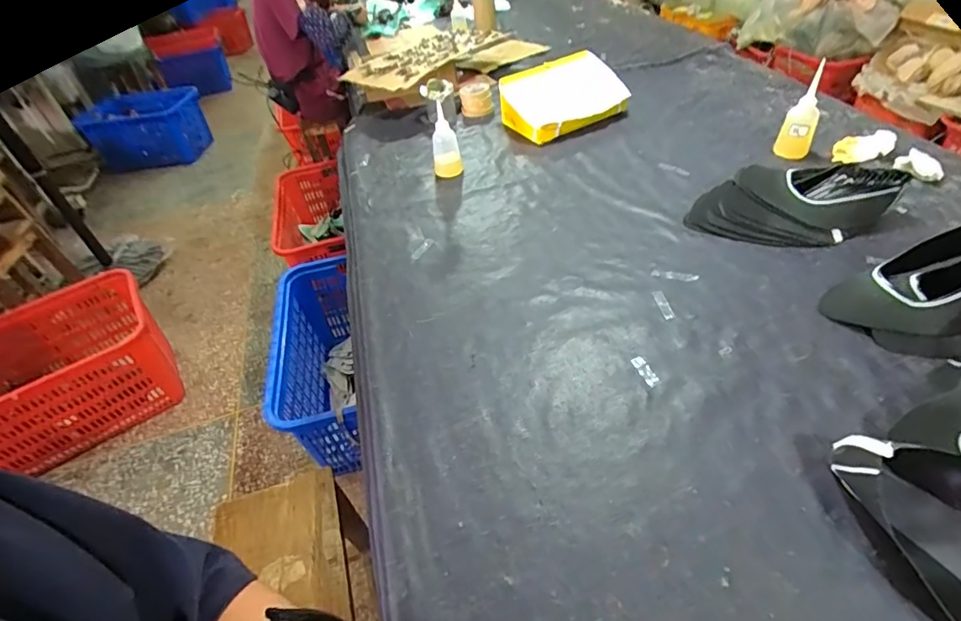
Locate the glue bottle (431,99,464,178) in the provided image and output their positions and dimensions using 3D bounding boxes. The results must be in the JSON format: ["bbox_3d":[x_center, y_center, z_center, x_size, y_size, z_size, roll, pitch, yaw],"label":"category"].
[{"bbox_3d":[-0.083,-0.395,1.134,0.068,0.151,0.076,-9,42,-2],"label":"glue bottle"}]

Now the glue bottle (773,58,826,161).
[{"bbox_3d":[0.660,-0.401,0.995,0.061,0.181,0.047,-7,44,2],"label":"glue bottle"}]

